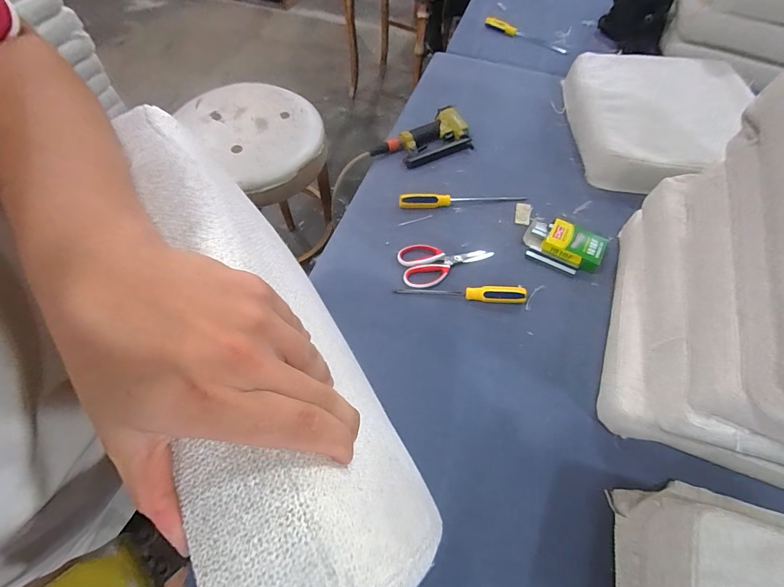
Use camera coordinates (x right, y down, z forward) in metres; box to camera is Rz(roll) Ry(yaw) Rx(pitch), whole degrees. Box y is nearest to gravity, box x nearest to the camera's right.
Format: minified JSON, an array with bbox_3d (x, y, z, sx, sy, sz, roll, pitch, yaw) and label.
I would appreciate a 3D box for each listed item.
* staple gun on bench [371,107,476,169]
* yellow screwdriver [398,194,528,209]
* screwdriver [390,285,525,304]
[{"bbox_3d":[0.075,-0.376,0.899,0.236,0.046,0.126,-24,63,-15],"label":"staple gun on bench"},{"bbox_3d":[0.159,-0.211,0.812,0.285,0.026,0.029,-3,60,-4],"label":"yellow screwdriver"},{"bbox_3d":[0.130,0.001,0.694,0.241,0.023,0.029,2,60,0],"label":"screwdriver"}]

